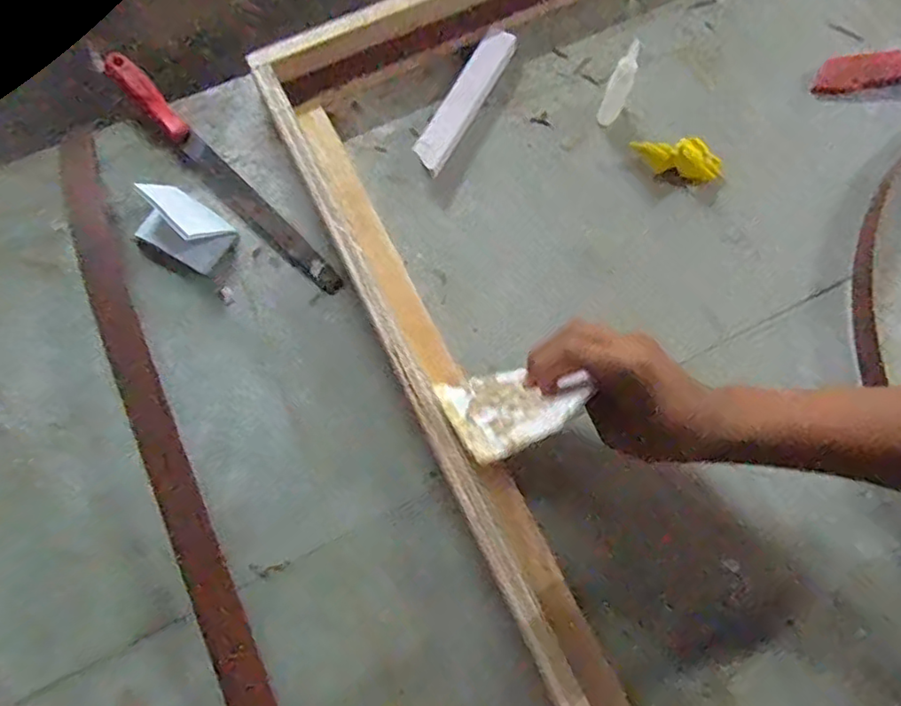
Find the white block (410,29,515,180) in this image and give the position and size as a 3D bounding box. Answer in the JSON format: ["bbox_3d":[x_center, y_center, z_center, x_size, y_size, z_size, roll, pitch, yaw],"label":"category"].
[{"bbox_3d":[0.014,-0.238,0.573,0.030,0.020,0.162,27,73,8],"label":"white block"}]

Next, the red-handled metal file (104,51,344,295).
[{"bbox_3d":[-0.202,-0.159,0.532,0.027,0.031,0.294,-42,77,-13],"label":"red-handled metal file"}]

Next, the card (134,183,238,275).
[{"bbox_3d":[-0.227,-0.110,0.512,0.079,0.029,0.053,27,73,7],"label":"card"}]

